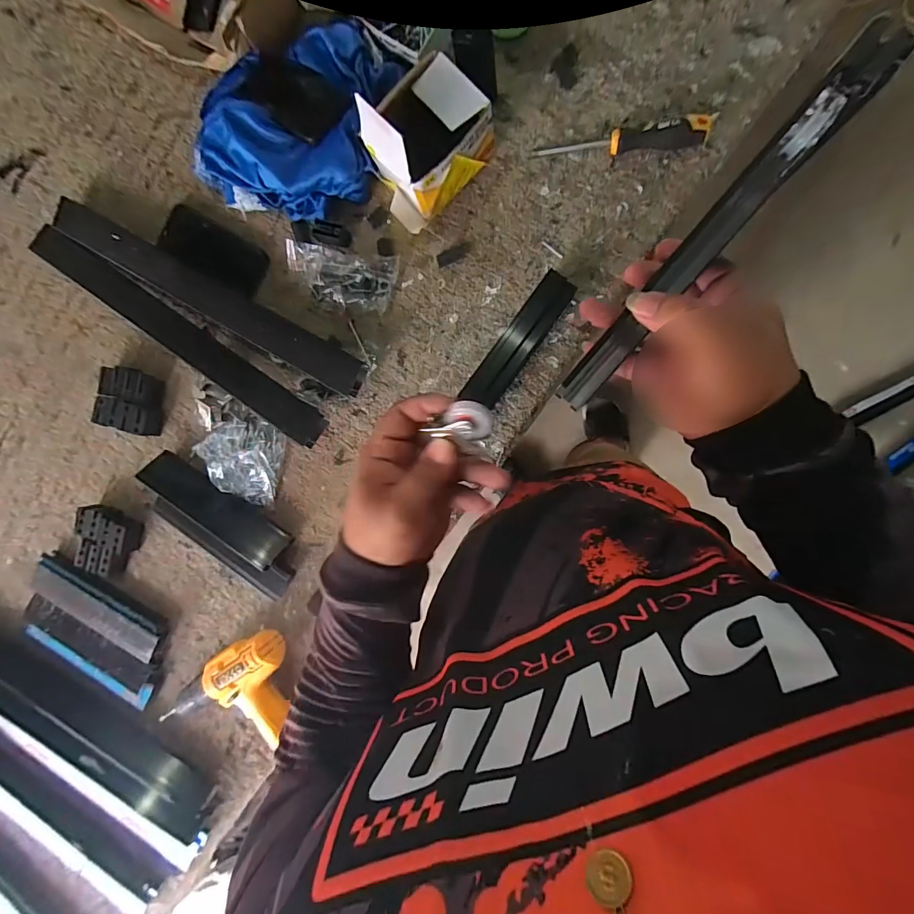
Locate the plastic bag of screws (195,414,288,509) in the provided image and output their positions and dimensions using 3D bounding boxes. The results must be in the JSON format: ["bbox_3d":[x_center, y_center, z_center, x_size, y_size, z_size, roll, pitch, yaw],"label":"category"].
[{"bbox_3d":[-0.313,-0.004,0.602,0.133,0.029,0.112,25,97,7],"label":"plastic bag of screws"}]

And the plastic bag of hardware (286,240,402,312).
[{"bbox_3d":[-0.158,-0.239,0.566,0.145,0.029,0.075,10,95,8],"label":"plastic bag of hardware"}]

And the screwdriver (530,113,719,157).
[{"bbox_3d":[0.196,-0.383,0.500,0.201,0.033,0.028,2,94,9],"label":"screwdriver"}]

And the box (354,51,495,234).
[{"bbox_3d":[-0.042,-0.379,0.505,0.157,0.112,0.108,-44,86,9],"label":"box"}]

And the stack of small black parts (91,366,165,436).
[{"bbox_3d":[-0.487,-0.085,0.625,0.093,0.029,0.089,14,95,8],"label":"stack of small black parts"}]

